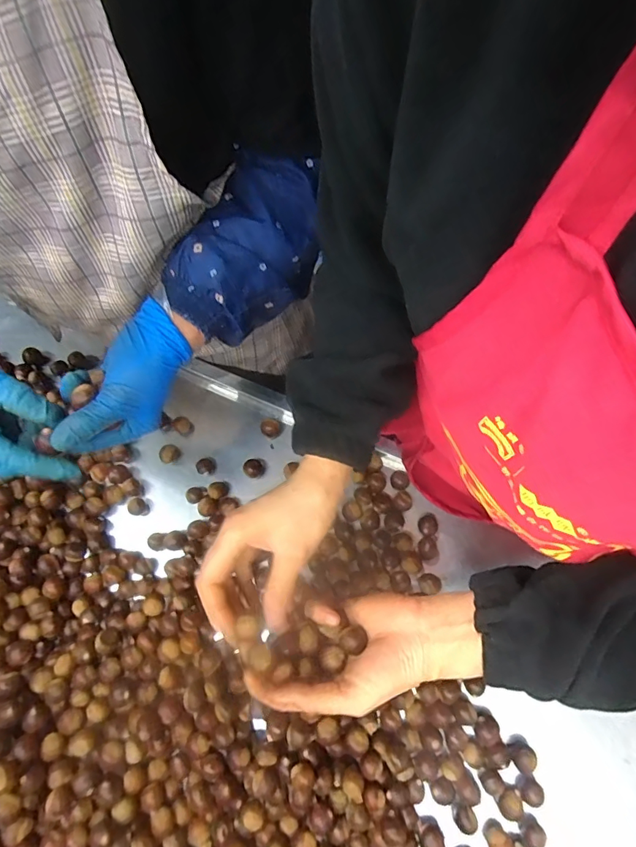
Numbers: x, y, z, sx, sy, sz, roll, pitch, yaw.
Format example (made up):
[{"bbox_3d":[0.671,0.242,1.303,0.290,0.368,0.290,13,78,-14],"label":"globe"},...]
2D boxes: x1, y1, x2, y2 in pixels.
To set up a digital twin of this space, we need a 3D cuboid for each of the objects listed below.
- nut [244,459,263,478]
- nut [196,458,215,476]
[{"bbox_3d":[-0.078,0.055,0.554,0.023,0.023,0.022,-1,71,2],"label":"nut"},{"bbox_3d":[-0.137,0.053,0.557,0.018,0.019,0.021,43,77,14],"label":"nut"}]

